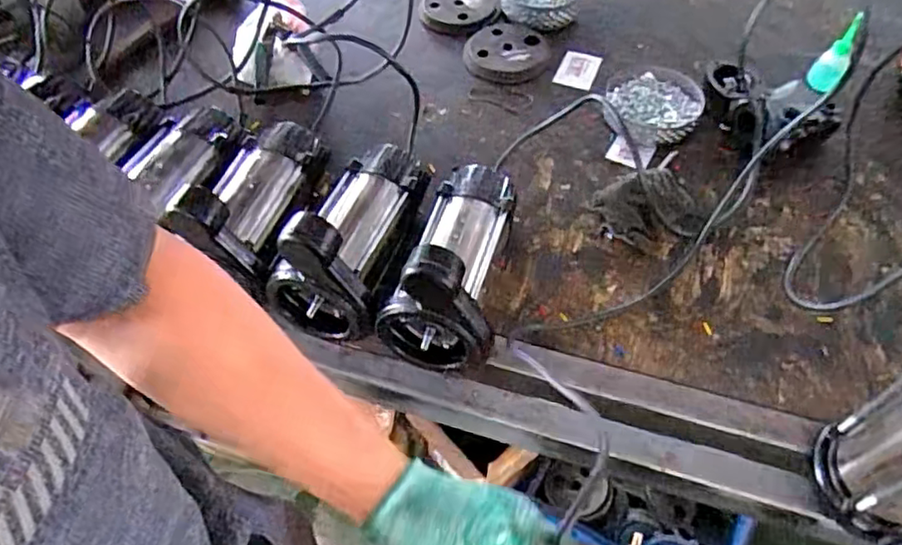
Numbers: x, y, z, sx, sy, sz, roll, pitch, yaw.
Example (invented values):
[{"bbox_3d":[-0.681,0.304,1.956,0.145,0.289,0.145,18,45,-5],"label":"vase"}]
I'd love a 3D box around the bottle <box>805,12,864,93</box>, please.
[{"bbox_3d":[0.570,-0.322,0.951,0.047,0.101,0.050,27,59,19],"label":"bottle"}]

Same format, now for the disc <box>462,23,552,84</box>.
[{"bbox_3d":[0.089,-0.352,1.022,0.130,0.023,0.133,-1,54,1],"label":"disc"}]

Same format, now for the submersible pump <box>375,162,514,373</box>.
[{"bbox_3d":[0.001,-0.034,0.701,0.112,0.156,0.242,8,55,7],"label":"submersible pump"}]

